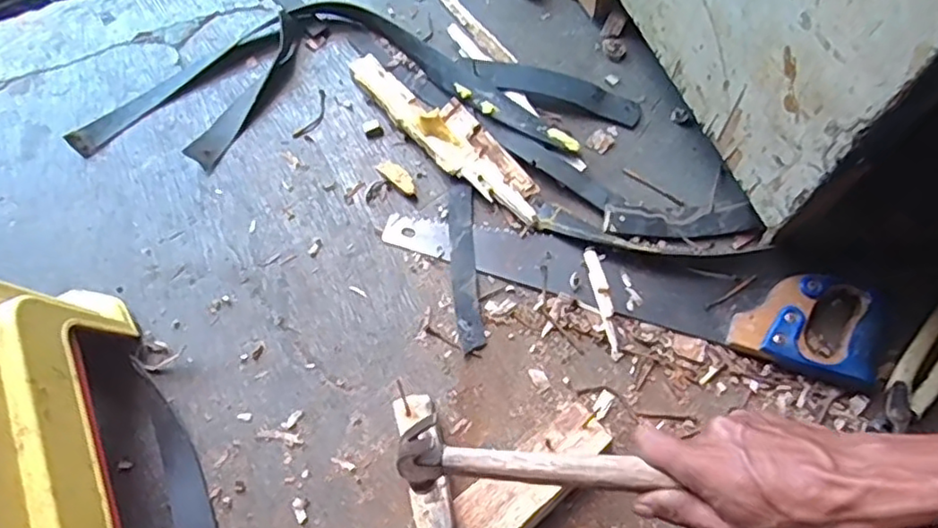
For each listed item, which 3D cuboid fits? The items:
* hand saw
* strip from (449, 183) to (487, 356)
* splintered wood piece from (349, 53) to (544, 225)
[{"bbox_3d":[0.159,0.001,0.645,0.487,0.022,0.108,16,71,7],"label":"hand saw"},{"bbox_3d":[-0.005,0.001,0.654,0.027,0.006,0.180,-5,69,0],"label":"strip"},{"bbox_3d":[-0.024,-0.145,0.695,0.065,0.031,0.273,-43,74,-13],"label":"splintered wood piece"}]

